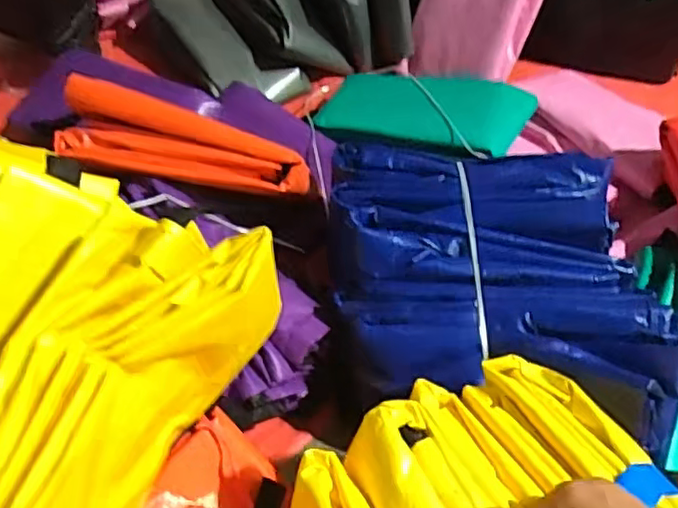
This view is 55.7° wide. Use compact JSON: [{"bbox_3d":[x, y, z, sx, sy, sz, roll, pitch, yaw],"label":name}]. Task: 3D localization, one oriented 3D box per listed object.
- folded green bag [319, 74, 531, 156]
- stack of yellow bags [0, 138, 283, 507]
[{"bbox_3d":[0.123,-0.219,0.980,0.303,0.039,0.184,16,51,28],"label":"folded green bag"},{"bbox_3d":[-0.266,0.076,0.532,0.317,0.166,0.307,26,55,19],"label":"stack of yellow bags"}]

